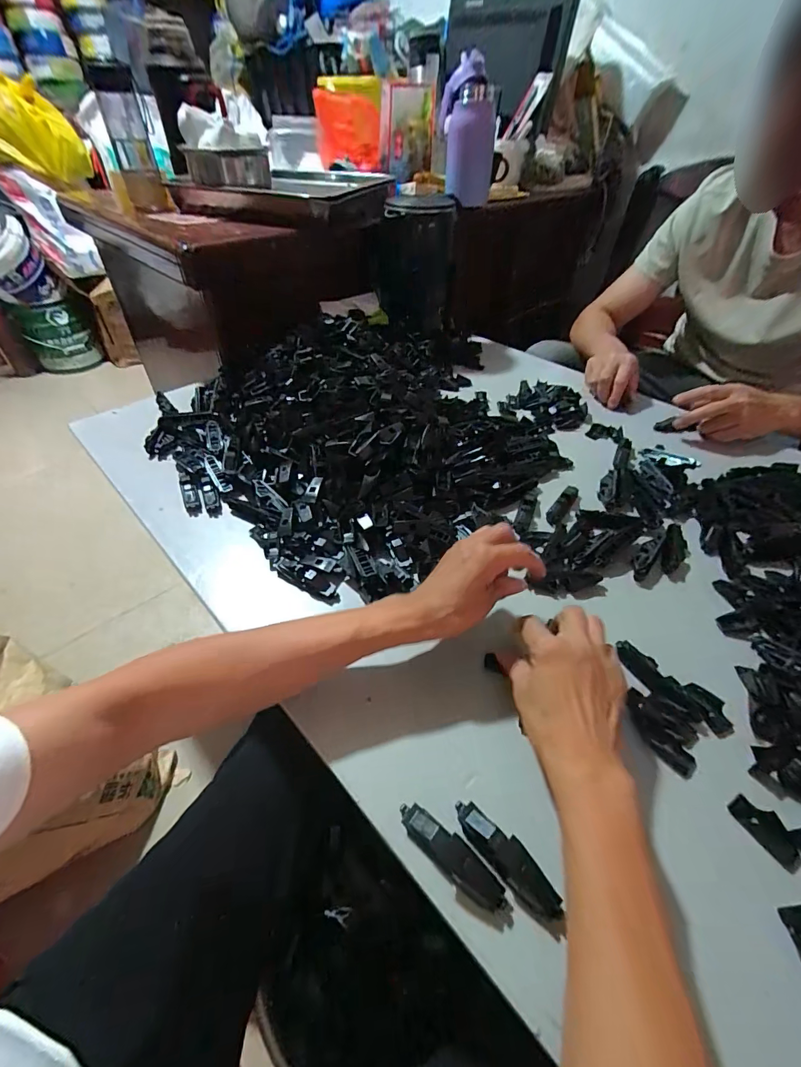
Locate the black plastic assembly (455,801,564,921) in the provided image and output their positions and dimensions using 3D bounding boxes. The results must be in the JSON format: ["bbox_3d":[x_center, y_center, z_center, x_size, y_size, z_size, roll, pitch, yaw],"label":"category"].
[{"bbox_3d":[0.070,0.216,0.277,0.080,0.020,0.020,34,54,27],"label":"black plastic assembly"}]

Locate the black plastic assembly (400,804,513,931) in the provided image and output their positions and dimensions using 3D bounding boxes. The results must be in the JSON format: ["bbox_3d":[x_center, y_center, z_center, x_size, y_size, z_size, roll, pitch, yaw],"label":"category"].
[{"bbox_3d":[0.036,0.216,0.276,0.087,0.021,0.018,31,53,25],"label":"black plastic assembly"}]

